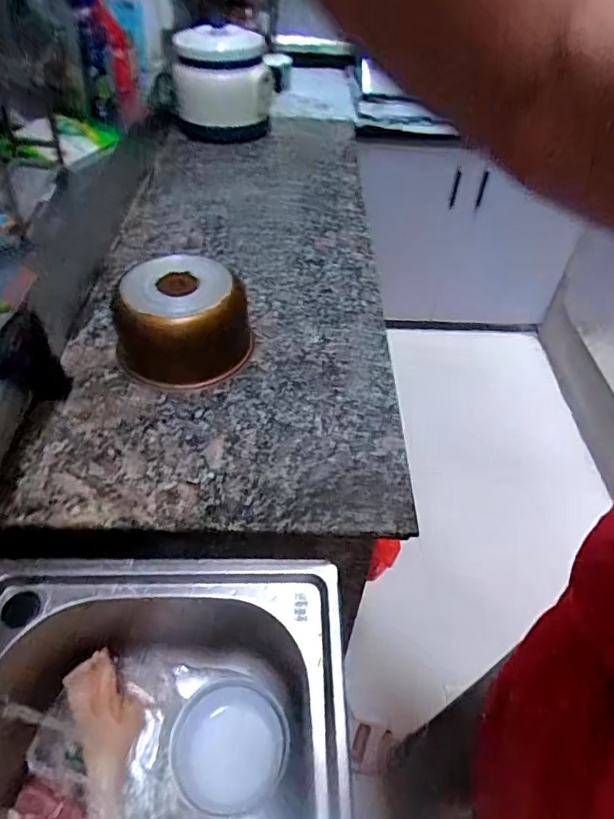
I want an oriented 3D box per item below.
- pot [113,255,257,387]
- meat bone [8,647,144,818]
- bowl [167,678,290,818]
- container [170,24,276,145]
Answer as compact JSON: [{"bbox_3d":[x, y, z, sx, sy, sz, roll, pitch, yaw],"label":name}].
[{"bbox_3d":[-0.172,-0.122,0.732,0.178,0.121,0.144,-1,48,-5],"label":"pot"},{"bbox_3d":[-0.244,0.395,0.551,0.104,0.070,0.230,3,46,0],"label":"meat bone"},{"bbox_3d":[-0.084,0.370,0.572,0.127,0.056,0.116,1,46,-2],"label":"bowl"},{"bbox_3d":[-0.216,-0.840,1.345,0.244,0.231,0.216,-3,48,-7],"label":"container"}]

